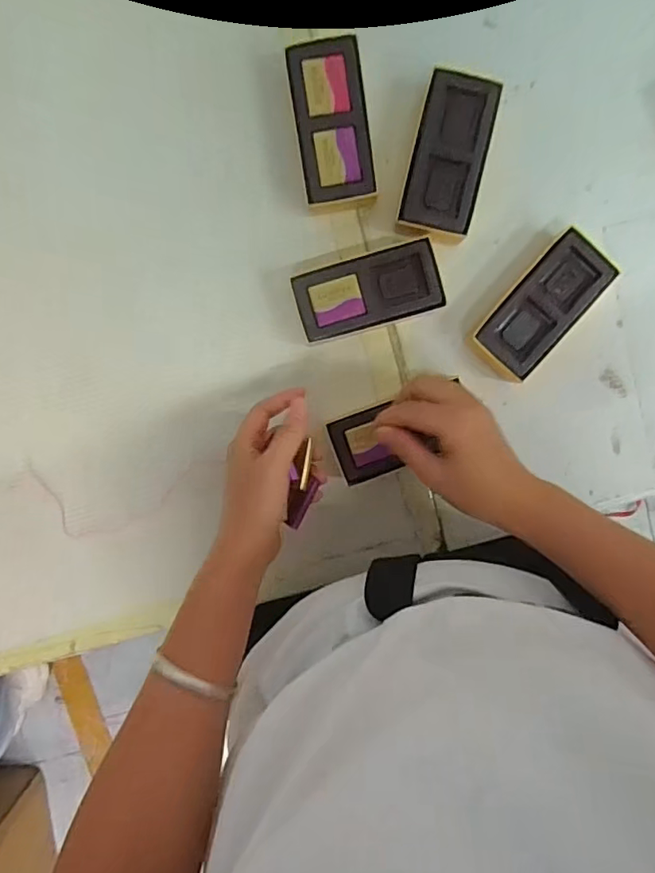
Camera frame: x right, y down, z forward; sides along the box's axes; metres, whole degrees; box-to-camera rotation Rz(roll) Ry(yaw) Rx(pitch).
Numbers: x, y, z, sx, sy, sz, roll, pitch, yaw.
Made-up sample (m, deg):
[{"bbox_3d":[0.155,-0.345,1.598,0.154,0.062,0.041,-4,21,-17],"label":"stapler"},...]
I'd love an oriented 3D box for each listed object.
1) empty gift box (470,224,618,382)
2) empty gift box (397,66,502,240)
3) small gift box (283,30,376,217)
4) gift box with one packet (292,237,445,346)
[{"bbox_3d":[0.168,-0.103,0.427,0.053,0.033,0.117,40,95,-4],"label":"empty gift box"},{"bbox_3d":[0.092,-0.214,0.413,0.056,0.032,0.112,13,97,-1],"label":"empty gift box"},{"bbox_3d":[0.004,-0.236,0.408,0.054,0.030,0.115,-8,97,1],"label":"small gift box"},{"bbox_3d":[0.031,-0.115,0.425,0.110,0.030,0.056,-15,97,2],"label":"gift box with one packet"}]

